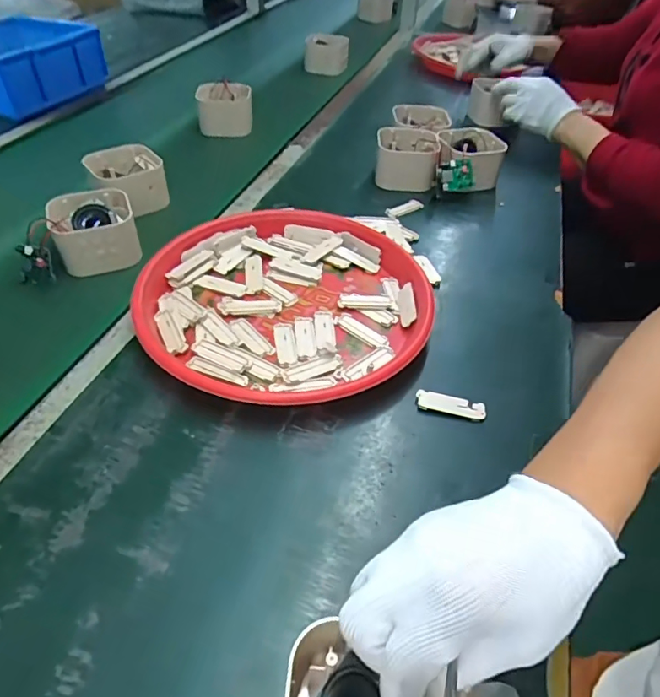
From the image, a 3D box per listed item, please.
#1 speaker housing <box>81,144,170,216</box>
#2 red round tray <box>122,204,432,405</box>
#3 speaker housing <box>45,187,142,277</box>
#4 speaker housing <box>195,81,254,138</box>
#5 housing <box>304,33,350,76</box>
[{"bbox_3d":[-0.267,-0.225,0.679,0.087,0.053,0.101,-20,48,-22],"label":"speaker housing"},{"bbox_3d":[-0.045,-0.050,0.530,0.284,0.040,0.281,1,44,-1],"label":"red round tray"},{"bbox_3d":[-0.271,-0.138,0.597,0.092,0.063,0.084,-13,46,-16],"label":"speaker housing"},{"bbox_3d":[-0.179,-0.405,0.879,0.088,0.079,0.074,-5,44,-8],"label":"speaker housing"},{"bbox_3d":[-0.009,-0.647,1.132,0.094,0.075,0.062,2,44,-1],"label":"housing"}]

